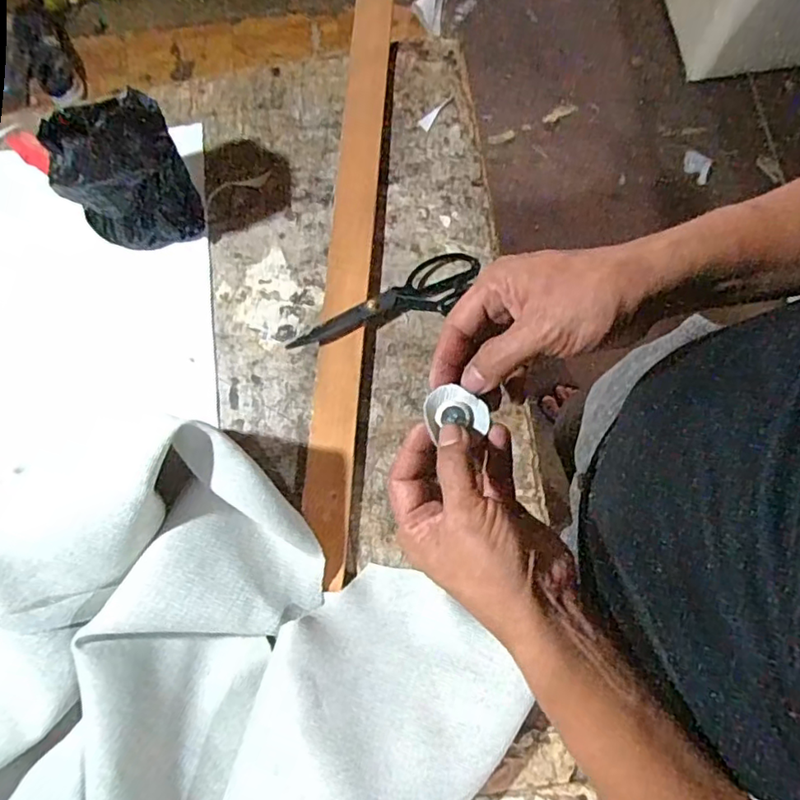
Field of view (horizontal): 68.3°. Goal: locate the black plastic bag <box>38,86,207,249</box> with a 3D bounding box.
[{"bbox_3d":[-0.289,-0.240,0.621,0.121,0.182,0.079,-13,75,1],"label":"black plastic bag"}]

